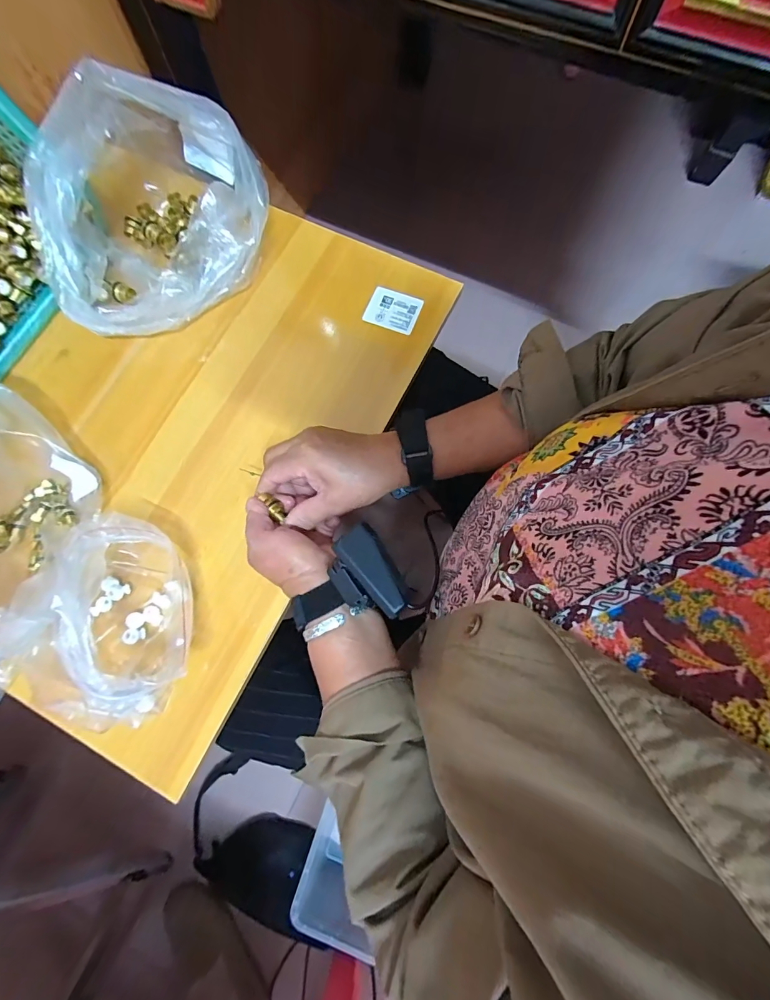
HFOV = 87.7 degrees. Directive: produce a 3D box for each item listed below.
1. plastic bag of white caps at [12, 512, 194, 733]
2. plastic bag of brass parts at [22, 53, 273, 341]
[{"bbox_3d":[-0.245,0.105,0.343,0.138,0.085,0.167,-15,77,-3],"label":"plastic bag of white caps"},{"bbox_3d":[-0.254,-0.320,0.424,0.237,0.119,0.222,-24,77,-5],"label":"plastic bag of brass parts"}]

